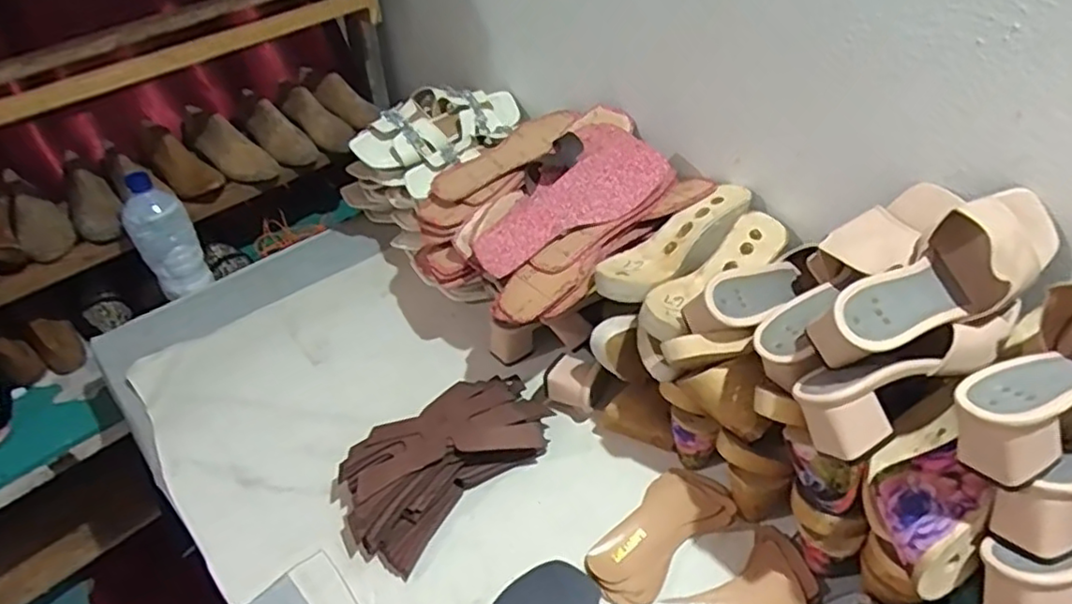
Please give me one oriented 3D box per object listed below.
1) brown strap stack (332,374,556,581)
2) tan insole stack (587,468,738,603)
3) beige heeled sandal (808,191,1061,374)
[{"bbox_3d":[-0.099,0.176,0.748,0.265,0.054,0.151,-26,48,-24],"label":"brown strap stack"},{"bbox_3d":[0.138,0.252,0.703,0.180,0.018,0.084,-35,52,-30],"label":"tan insole stack"},{"bbox_3d":[0.337,-0.015,0.538,0.234,0.091,0.081,-22,47,-20],"label":"beige heeled sandal"}]

